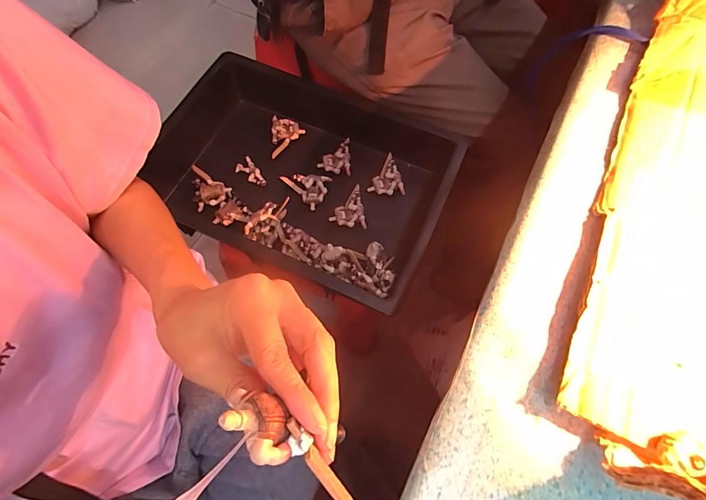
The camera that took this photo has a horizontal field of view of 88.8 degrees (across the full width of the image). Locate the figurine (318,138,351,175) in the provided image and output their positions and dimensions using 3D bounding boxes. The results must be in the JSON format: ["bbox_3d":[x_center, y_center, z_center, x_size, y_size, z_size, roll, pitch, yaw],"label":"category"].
[{"bbox_3d":[-0.034,-0.170,0.642,0.057,0.016,0.074,0,68,-1],"label":"figurine"}]

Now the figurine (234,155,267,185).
[{"bbox_3d":[-0.181,-0.135,0.636,0.033,0.013,0.061,-36,73,-15],"label":"figurine"}]

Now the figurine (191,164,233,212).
[{"bbox_3d":[-0.256,-0.099,0.617,0.077,0.028,0.058,30,70,11],"label":"figurine"}]

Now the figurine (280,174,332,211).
[{"bbox_3d":[-0.076,-0.114,0.606,0.076,0.026,0.055,41,73,14],"label":"figurine"}]

